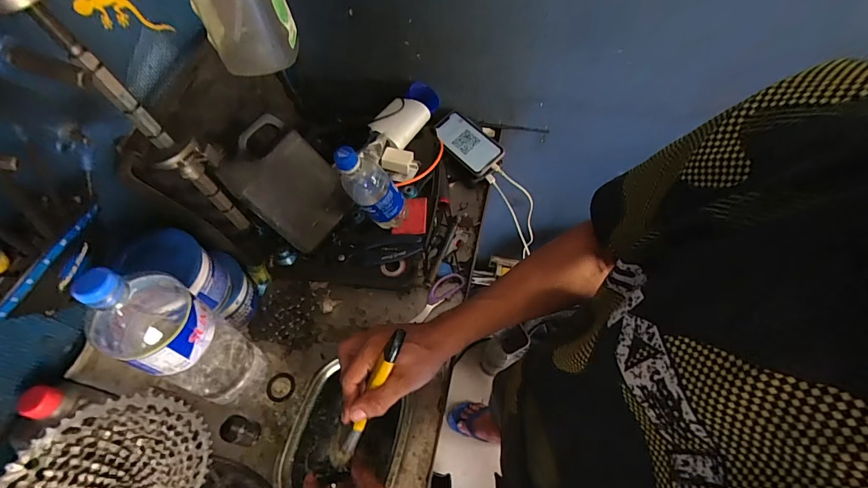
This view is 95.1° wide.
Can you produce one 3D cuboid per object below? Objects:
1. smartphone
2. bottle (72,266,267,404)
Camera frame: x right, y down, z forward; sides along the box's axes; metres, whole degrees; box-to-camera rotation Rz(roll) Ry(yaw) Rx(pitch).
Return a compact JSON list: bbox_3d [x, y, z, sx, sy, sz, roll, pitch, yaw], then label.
[{"bbox_3d":[0.069,-0.205,0.793,0.154,0.016,0.087,40,73,17],"label":"smartphone"},{"bbox_3d":[-0.291,0.115,0.466,0.093,0.315,0.094,27,62,15],"label":"bottle"}]

